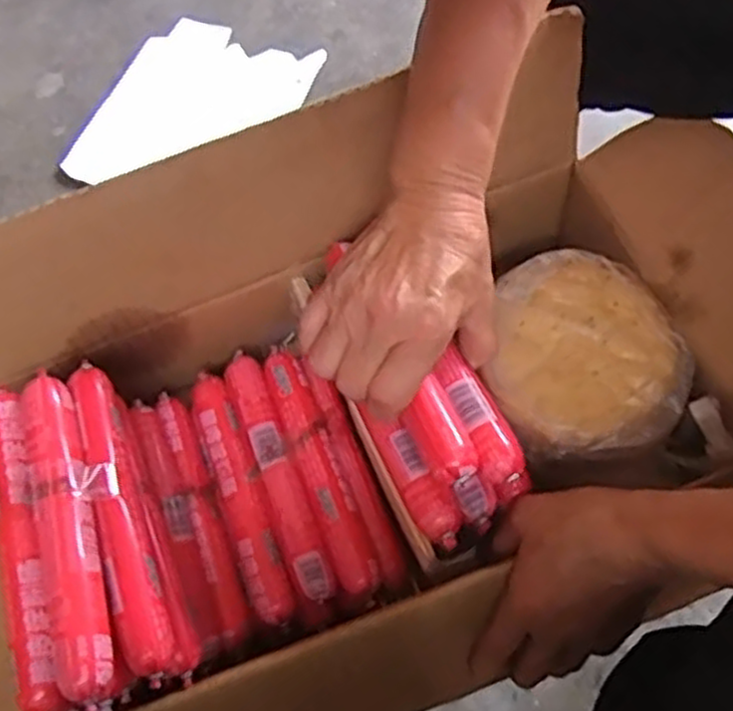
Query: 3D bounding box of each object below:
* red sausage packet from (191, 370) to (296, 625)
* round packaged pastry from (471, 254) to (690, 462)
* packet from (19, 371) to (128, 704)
[{"bbox_3d":[-0.082,0.085,0.487,0.029,0.027,0.165,-21,61,-4],"label":"red sausage packet"},{"bbox_3d":[0.132,-0.002,0.458,0.112,0.028,0.120,12,64,13],"label":"round packaged pastry"},{"bbox_3d":[-0.151,0.084,0.379,0.029,0.026,0.161,-19,61,-3],"label":"packet"}]

